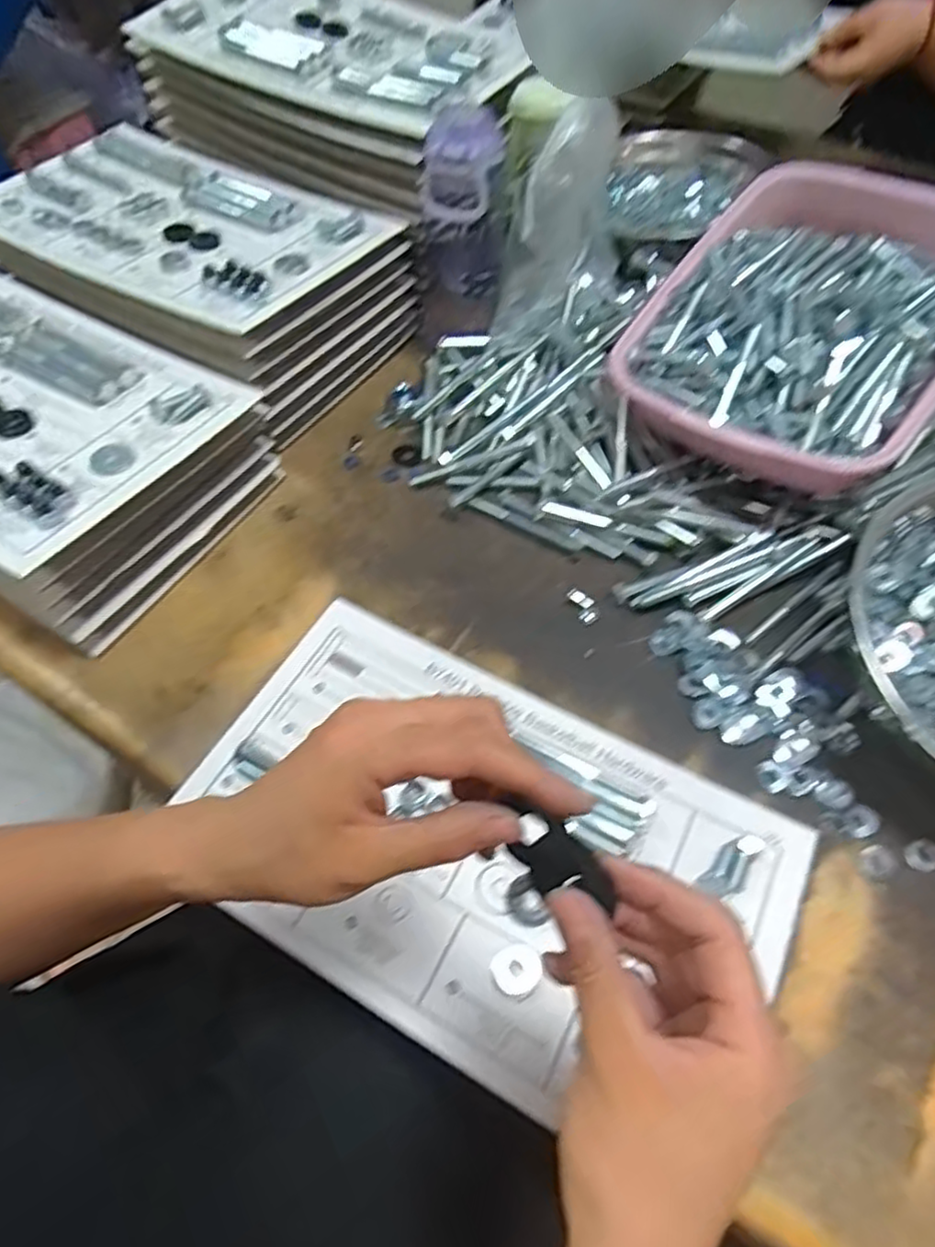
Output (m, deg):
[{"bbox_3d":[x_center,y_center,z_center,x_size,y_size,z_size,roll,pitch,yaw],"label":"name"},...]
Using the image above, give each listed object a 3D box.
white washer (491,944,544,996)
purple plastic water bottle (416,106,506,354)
[{"bbox_3d":[0.030,0.203,0.409,0.028,0.004,0.025,-26,61,-16],"label":"white washer"},{"bbox_3d":[-0.006,-0.367,0.657,0.078,0.186,0.083,-1,57,-1],"label":"purple plastic water bottle"}]

